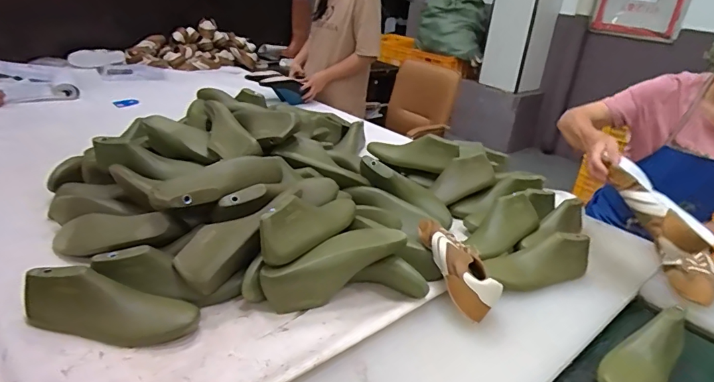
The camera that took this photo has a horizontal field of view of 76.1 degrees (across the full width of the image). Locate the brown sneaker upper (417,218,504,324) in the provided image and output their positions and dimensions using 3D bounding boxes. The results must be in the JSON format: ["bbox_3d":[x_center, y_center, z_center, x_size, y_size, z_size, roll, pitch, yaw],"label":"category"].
[{"bbox_3d":[0.191,0.145,0.902,0.075,0.094,0.224,-6,27,-20],"label":"brown sneaker upper"}]

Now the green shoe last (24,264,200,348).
[{"bbox_3d":[-0.391,0.173,0.734,0.263,0.095,0.091,6,26,3],"label":"green shoe last"}]

